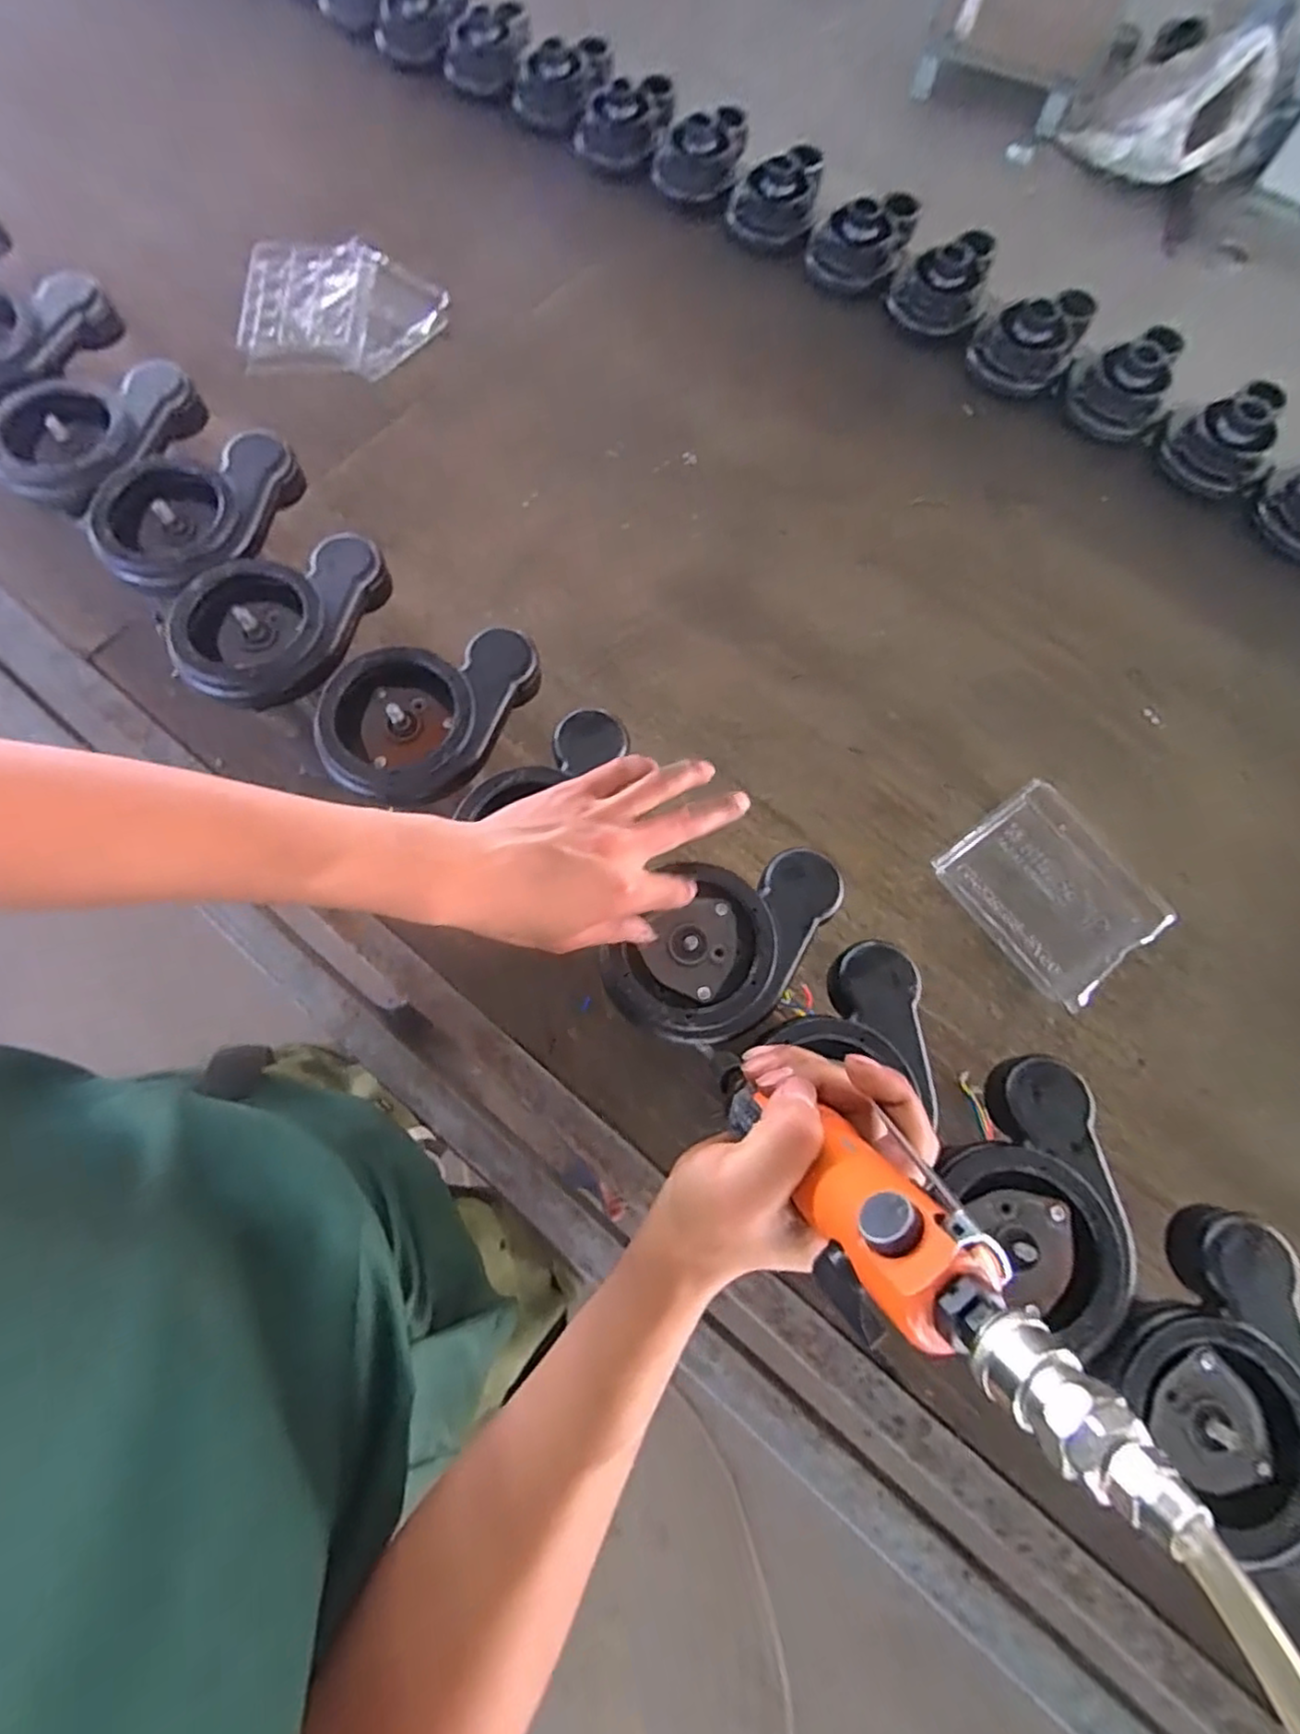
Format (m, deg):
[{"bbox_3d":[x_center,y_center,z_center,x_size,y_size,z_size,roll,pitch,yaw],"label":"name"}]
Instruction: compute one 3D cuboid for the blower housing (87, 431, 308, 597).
[{"bbox_3d":[-0.361,-0.283,0.546,0.165,0.038,0.113,-27,75,-9],"label":"blower housing"}]

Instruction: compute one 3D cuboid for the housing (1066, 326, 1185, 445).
[{"bbox_3d":[0.555,-0.569,0.798,0.112,0.071,0.091,32,74,8],"label":"housing"}]

